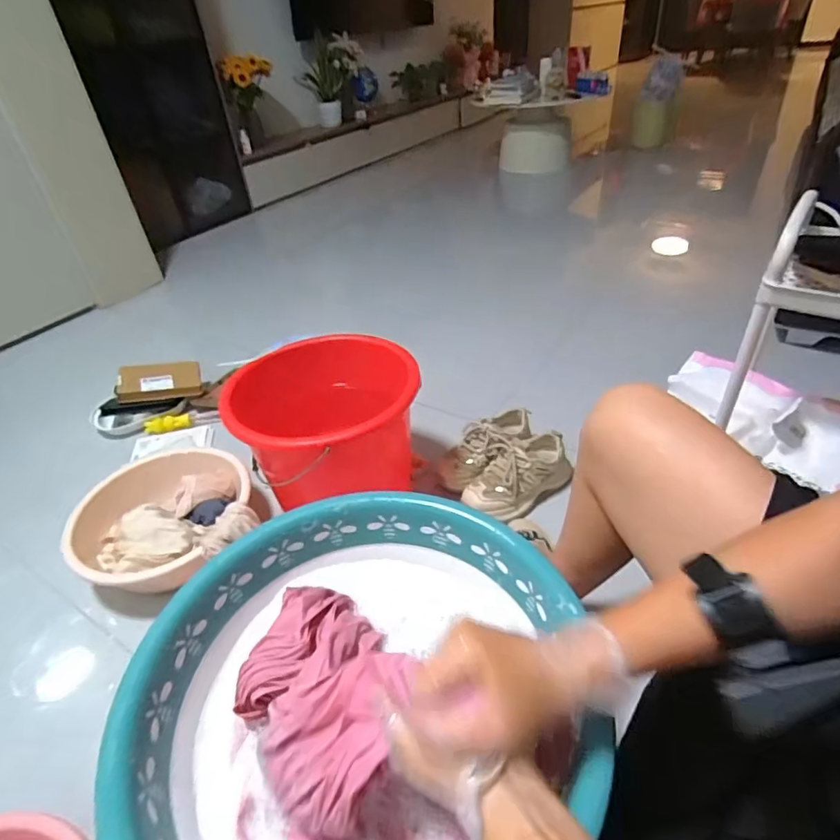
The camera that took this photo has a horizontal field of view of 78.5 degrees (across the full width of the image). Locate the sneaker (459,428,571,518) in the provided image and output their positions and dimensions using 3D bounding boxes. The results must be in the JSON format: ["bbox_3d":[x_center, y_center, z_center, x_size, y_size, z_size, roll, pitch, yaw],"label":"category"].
[{"bbox_3d":[0.197,0.103,0.997,0.230,0.104,0.090,-24,41,-22],"label":"sneaker"}]

